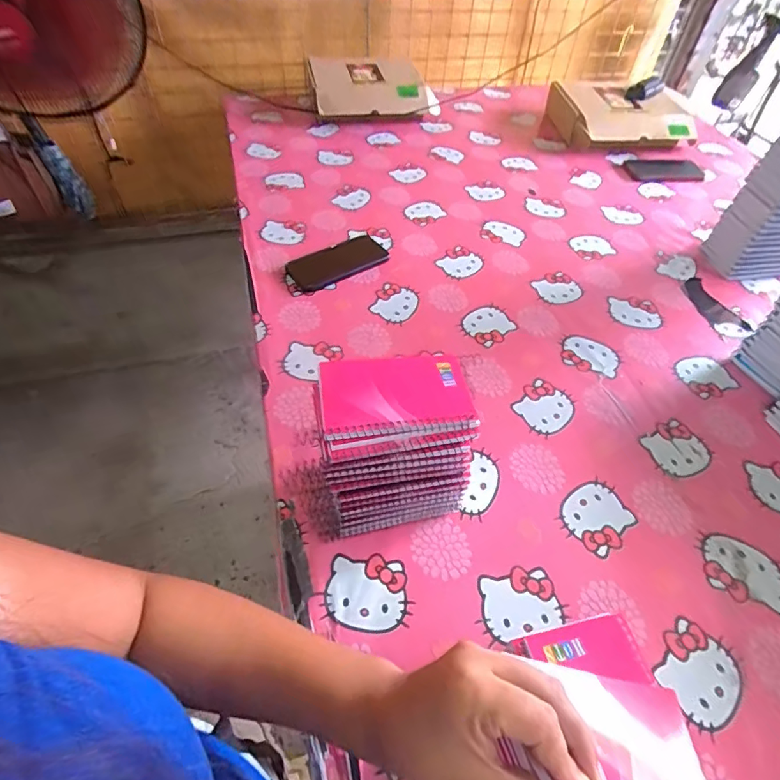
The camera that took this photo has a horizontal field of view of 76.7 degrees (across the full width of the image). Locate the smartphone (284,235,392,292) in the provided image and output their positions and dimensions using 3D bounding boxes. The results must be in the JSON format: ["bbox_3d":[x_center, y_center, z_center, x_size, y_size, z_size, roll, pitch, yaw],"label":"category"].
[{"bbox_3d":[-0.085,-0.211,0.807,0.166,0.010,0.079,-28,57,-24],"label":"smartphone"}]

